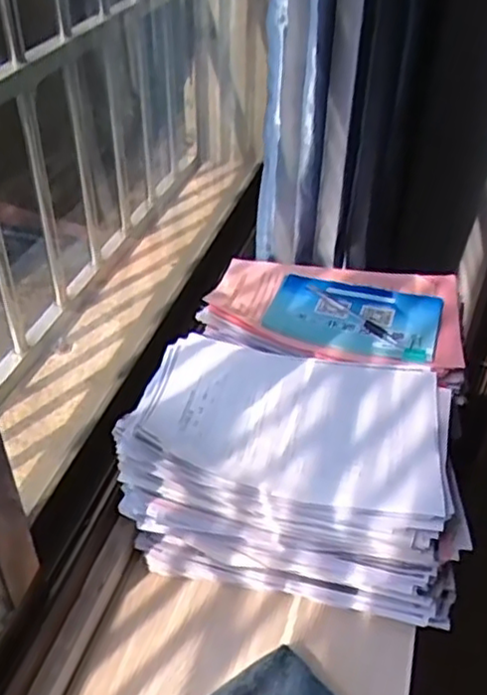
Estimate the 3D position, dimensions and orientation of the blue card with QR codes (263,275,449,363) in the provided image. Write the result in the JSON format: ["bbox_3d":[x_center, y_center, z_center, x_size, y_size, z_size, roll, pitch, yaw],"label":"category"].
[{"bbox_3d":[0.145,-0.046,0.913,0.218,0.010,0.165,11,39,13],"label":"blue card with QR codes"}]

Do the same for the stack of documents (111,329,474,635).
[{"bbox_3d":[0.057,0.116,0.758,0.339,0.147,0.259,8,39,10],"label":"stack of documents"}]

